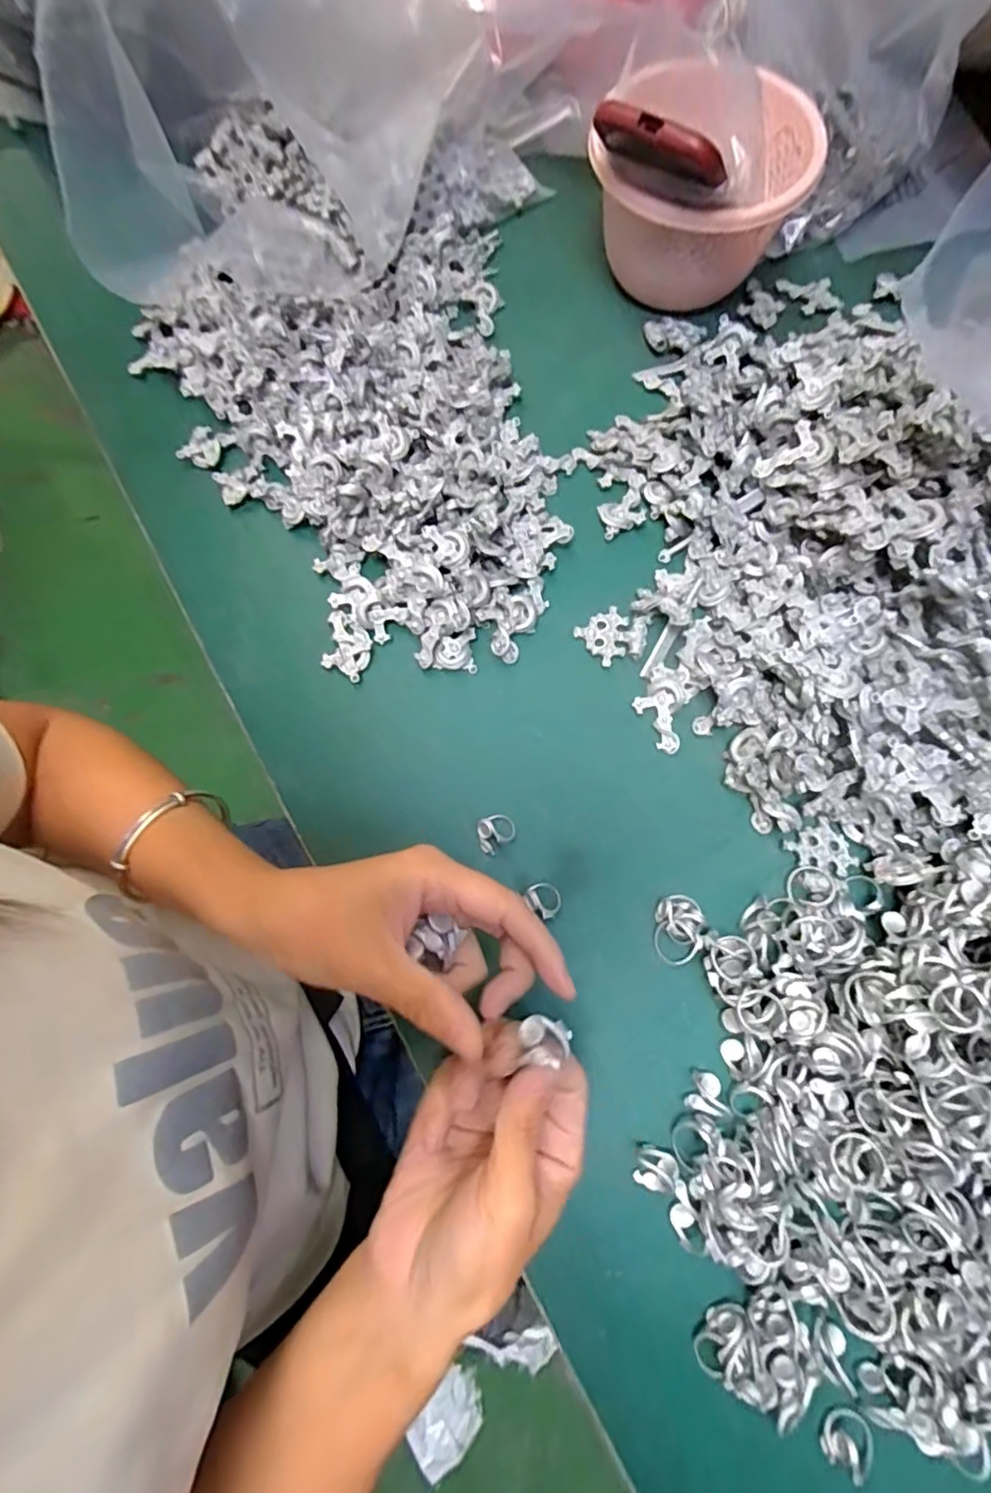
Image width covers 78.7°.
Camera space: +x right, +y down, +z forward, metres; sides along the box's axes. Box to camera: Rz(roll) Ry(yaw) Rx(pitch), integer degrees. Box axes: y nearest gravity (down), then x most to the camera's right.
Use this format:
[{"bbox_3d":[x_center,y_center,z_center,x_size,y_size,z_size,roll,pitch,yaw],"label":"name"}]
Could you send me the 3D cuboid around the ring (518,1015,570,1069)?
[{"bbox_3d":[0.018,0.110,0.226,0.019,0.011,0.015,-3,73,0],"label":"ring"}]

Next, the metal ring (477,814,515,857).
[{"bbox_3d":[0.000,0.051,0.354,0.025,0.020,0.020,-44,77,-11],"label":"metal ring"}]

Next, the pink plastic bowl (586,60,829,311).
[{"bbox_3d":[0.140,-0.378,0.423,0.132,0.098,0.130,23,75,8],"label":"pink plastic bowl"}]

